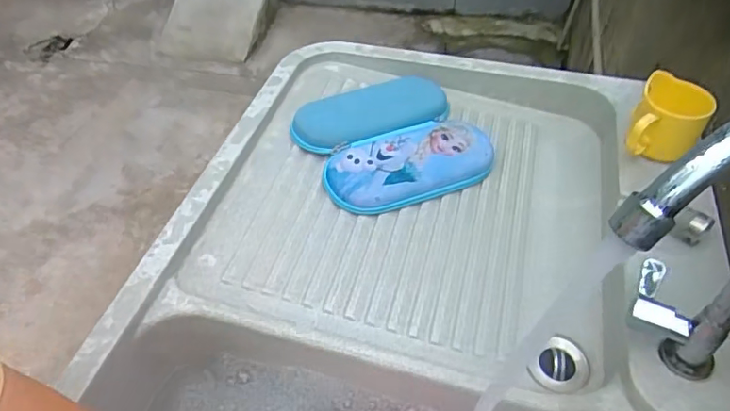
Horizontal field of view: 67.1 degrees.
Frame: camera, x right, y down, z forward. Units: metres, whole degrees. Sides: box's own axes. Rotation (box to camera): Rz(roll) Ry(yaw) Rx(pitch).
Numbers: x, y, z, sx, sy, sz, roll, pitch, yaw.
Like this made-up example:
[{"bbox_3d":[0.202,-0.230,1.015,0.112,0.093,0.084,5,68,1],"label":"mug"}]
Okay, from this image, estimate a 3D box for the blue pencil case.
[{"bbox_3d":[0.035,-0.085,0.718,0.224,0.039,0.201,-22,50,-18],"label":"blue pencil case"}]

